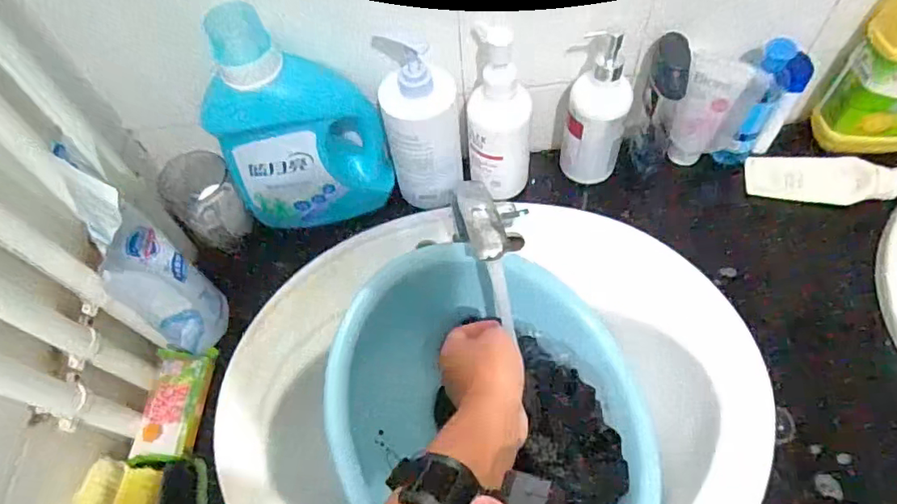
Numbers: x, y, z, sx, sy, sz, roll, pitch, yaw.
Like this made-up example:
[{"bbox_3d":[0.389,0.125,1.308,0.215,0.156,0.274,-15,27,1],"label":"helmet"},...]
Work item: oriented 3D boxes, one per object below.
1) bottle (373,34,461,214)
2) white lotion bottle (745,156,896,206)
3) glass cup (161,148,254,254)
[{"bbox_3d":[-0.025,-0.130,0.606,0.083,0.175,0.073,-11,61,-2],"label":"bottle"},{"bbox_3d":[0.444,-0.086,0.664,0.154,0.029,0.050,8,61,28],"label":"white lotion bottle"},{"bbox_3d":[-0.276,-0.058,0.627,0.088,0.092,0.072,40,70,22],"label":"glass cup"}]

